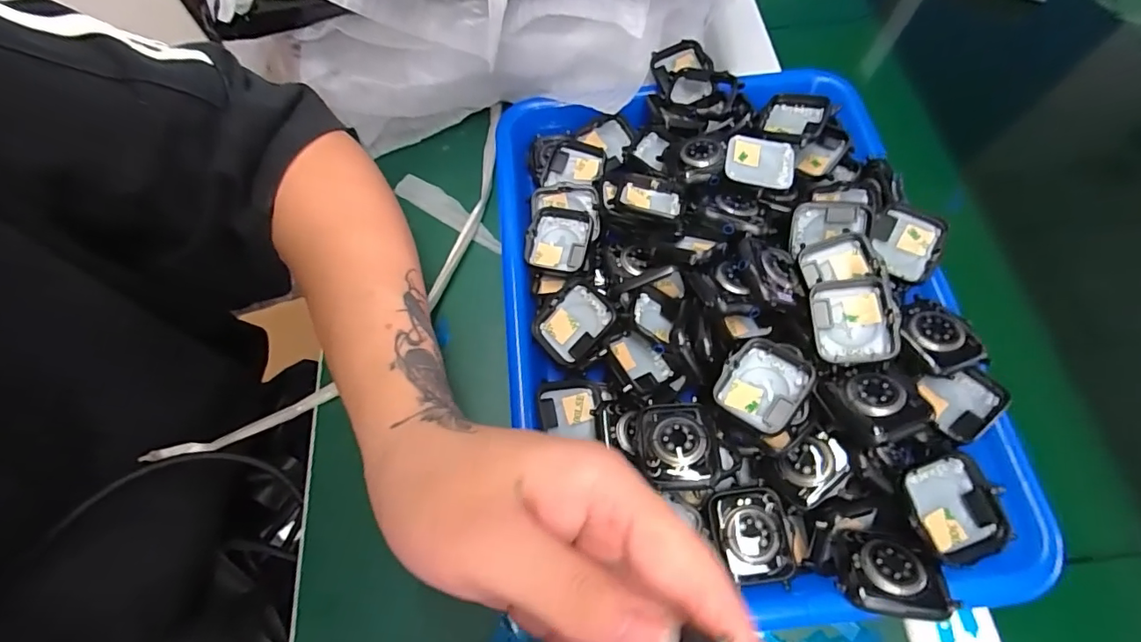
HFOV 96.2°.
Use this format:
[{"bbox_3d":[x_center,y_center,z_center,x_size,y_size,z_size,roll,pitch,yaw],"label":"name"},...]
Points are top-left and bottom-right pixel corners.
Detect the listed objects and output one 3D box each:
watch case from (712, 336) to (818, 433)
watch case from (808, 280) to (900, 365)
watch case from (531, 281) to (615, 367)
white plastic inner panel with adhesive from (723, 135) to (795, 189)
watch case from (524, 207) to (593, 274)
[{"bbox_3d":[0.095,0.031,0.252,0.038,0.012,0.044,29,70,15],"label":"watch case"},{"bbox_3d":[0.141,0.000,0.256,0.035,0.012,0.041,-9,77,19],"label":"watch case"},{"bbox_3d":[0.001,0.000,0.286,0.043,0.009,0.036,-46,71,6],"label":"watch case"},{"bbox_3d":[0.112,-0.094,0.303,0.039,0.006,0.033,14,67,9],"label":"white plastic inner panel with adhesive"},{"bbox_3d":[-0.007,-0.049,0.317,0.037,0.011,0.043,10,66,7],"label":"watch case"}]

